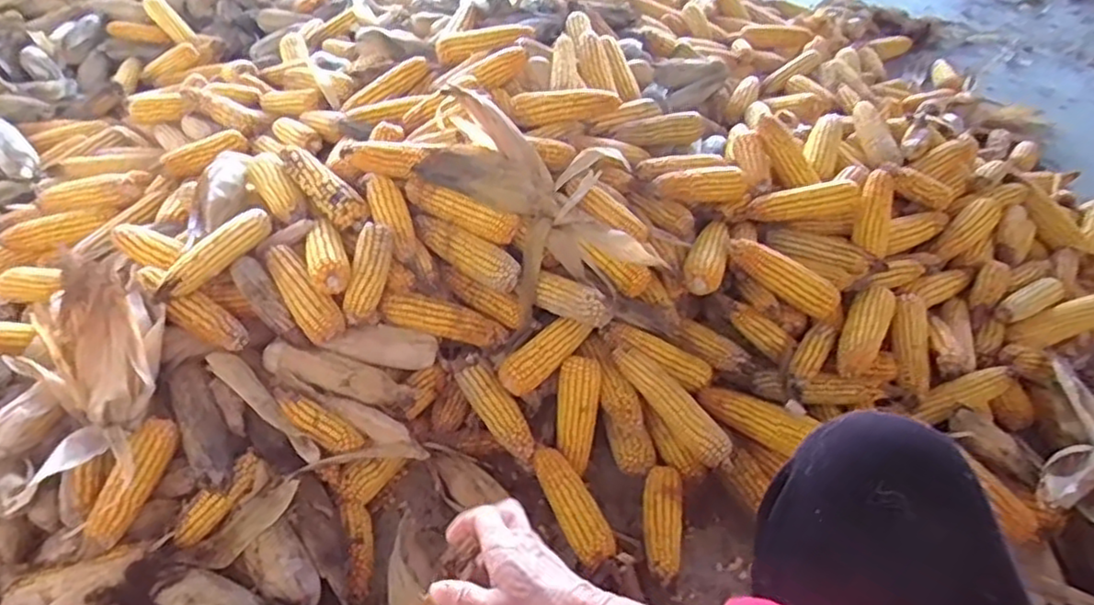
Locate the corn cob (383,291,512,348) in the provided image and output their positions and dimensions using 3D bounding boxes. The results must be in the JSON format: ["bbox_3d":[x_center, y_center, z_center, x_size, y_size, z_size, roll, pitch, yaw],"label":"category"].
[{"bbox_3d":[-0.140,0.022,0.947,0.175,0.043,0.041,17,44,-9],"label":"corn cob"}]

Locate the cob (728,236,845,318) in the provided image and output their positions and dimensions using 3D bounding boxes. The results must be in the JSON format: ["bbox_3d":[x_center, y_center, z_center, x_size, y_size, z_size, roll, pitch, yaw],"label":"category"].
[{"bbox_3d":[0.343,-0.040,0.987,0.179,0.046,0.046,32,49,-1],"label":"cob"}]

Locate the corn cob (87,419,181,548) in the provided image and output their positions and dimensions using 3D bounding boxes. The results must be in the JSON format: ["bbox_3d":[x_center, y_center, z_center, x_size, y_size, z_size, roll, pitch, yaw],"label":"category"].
[{"bbox_3d":[-0.468,0.193,0.773,0.034,0.044,0.147,6,45,4],"label":"corn cob"}]

